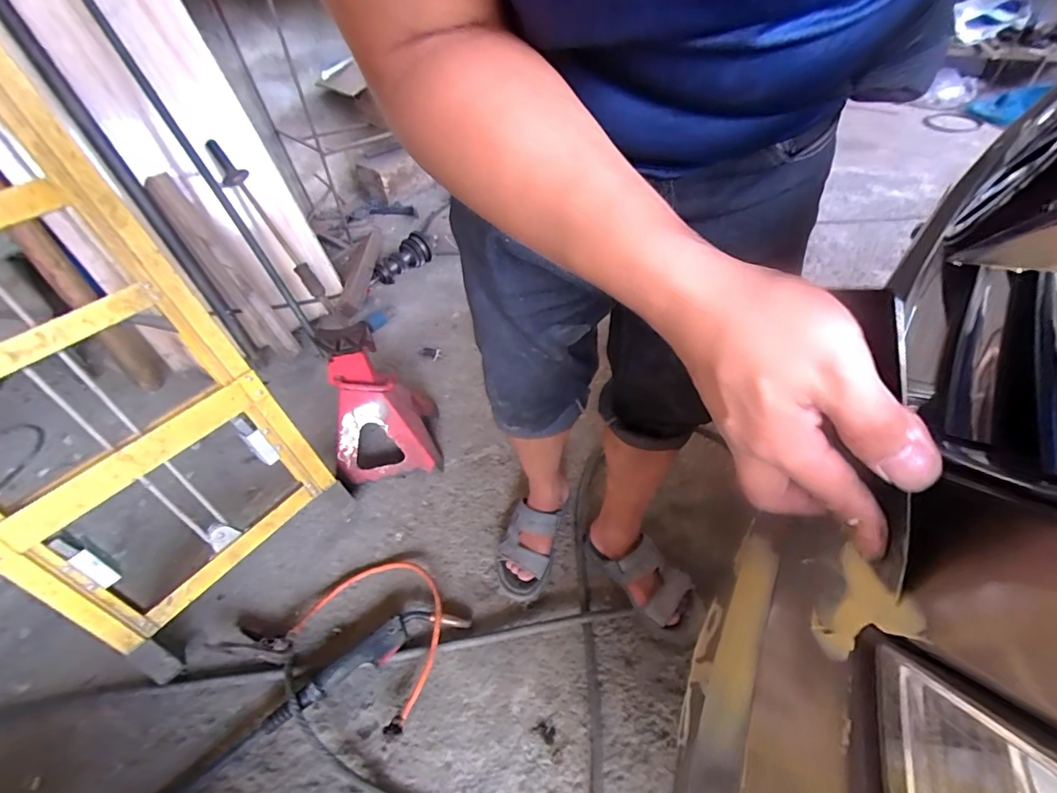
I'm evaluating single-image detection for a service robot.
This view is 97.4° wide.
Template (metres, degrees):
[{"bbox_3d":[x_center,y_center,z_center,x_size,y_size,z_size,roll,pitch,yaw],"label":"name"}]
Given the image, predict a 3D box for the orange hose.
[{"bbox_3d":[-0.259,0.408,0.839,0.294,0.058,0.215,26,54,28],"label":"orange hose"}]

